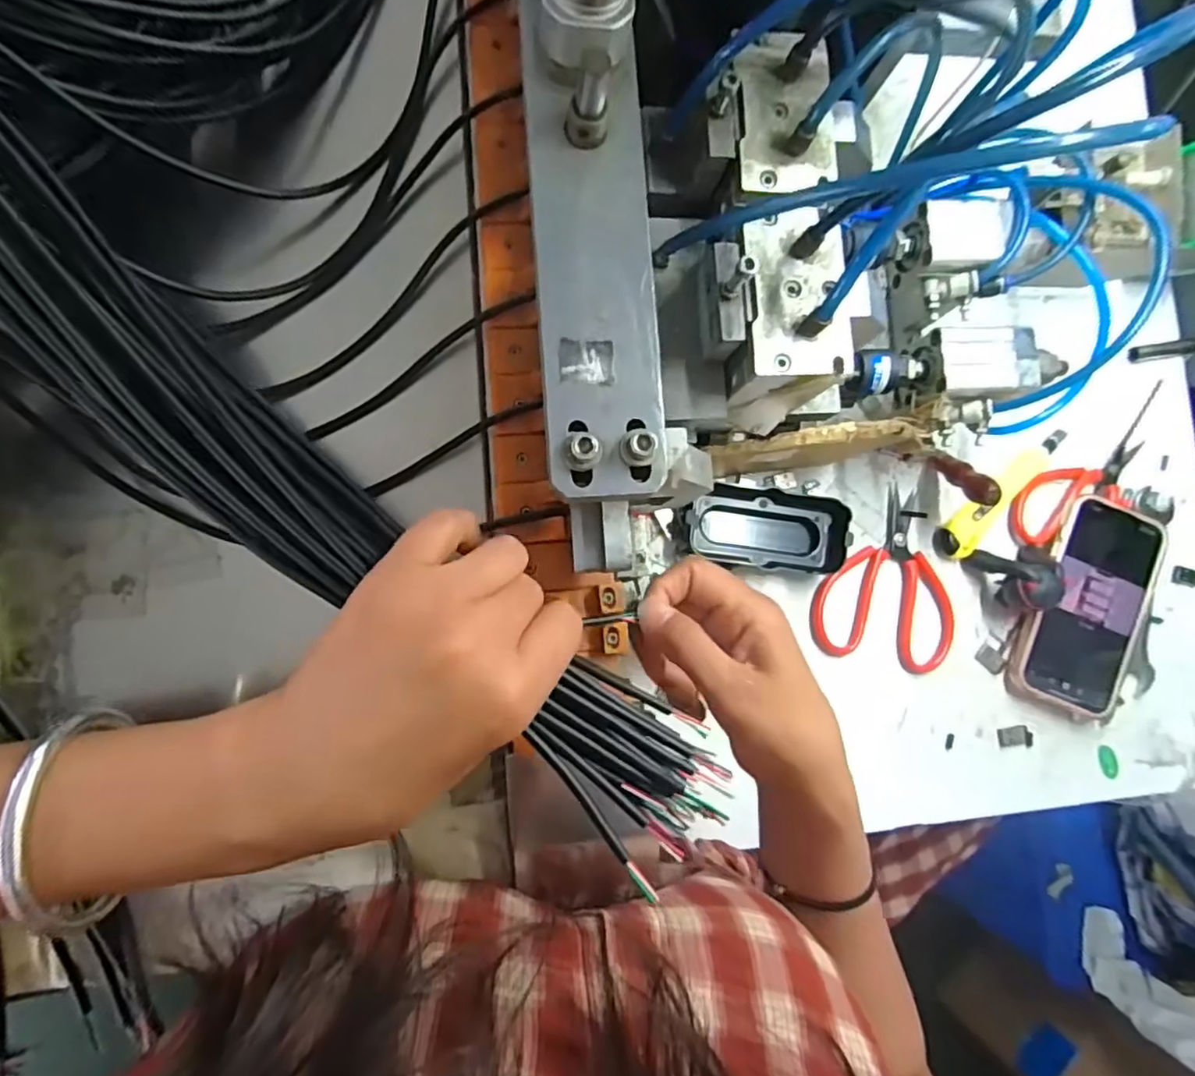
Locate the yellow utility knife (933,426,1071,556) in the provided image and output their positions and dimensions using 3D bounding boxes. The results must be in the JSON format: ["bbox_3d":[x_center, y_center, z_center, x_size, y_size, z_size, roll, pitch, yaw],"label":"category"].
[{"bbox_3d":[0.303,-0.035,0.458,0.139,0.013,0.026,-39,92,-10],"label":"yellow utility knife"}]

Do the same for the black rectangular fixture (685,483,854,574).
[{"bbox_3d":[0.116,-0.006,0.422,0.102,0.024,0.050,10,84,-8],"label":"black rectangular fixture"}]

